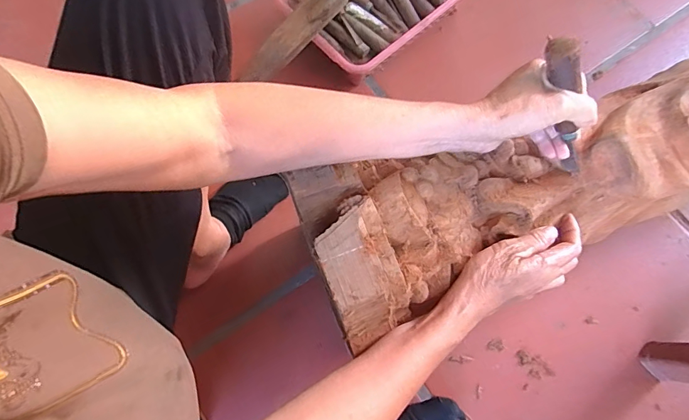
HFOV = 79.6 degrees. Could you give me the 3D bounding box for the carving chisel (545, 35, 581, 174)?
[{"bbox_3d":[0.211,-0.093,0.390,0.023,0.158,0.025,-48,44,-12],"label":"carving chisel"}]

